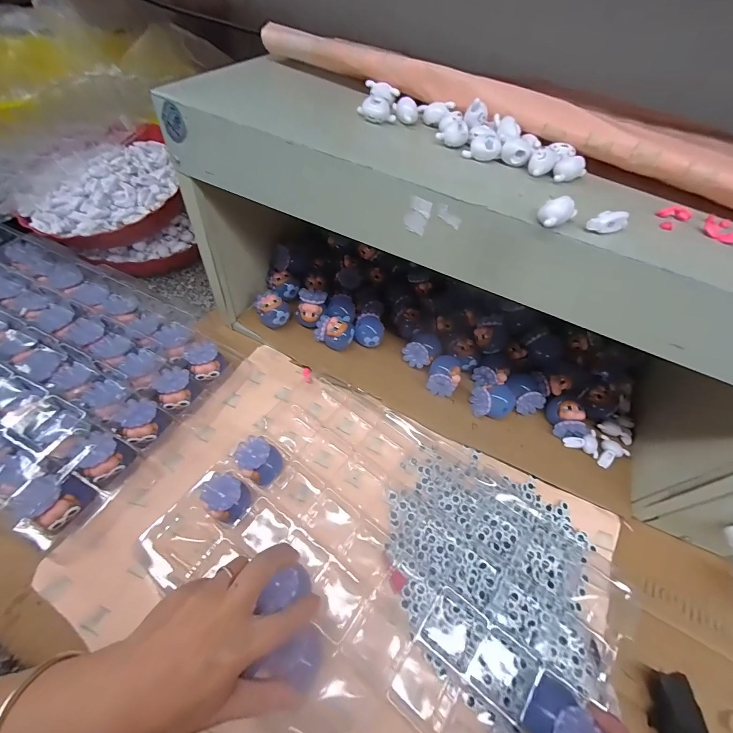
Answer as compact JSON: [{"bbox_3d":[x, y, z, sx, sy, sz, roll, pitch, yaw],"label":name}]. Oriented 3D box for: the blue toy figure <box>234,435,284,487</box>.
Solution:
[{"bbox_3d":[-0.112,0.101,0.365,0.045,0.050,0.037,26,57,17],"label":"blue toy figure"}]

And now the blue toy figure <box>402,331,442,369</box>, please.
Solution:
[{"bbox_3d":[0.079,-0.025,0.484,0.044,0.038,0.053,26,57,16],"label":"blue toy figure"}]

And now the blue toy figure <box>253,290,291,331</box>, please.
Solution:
[{"bbox_3d":[-0.133,-0.077,0.492,0.041,0.043,0.054,-35,62,-24],"label":"blue toy figure"}]

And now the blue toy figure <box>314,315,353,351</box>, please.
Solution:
[{"bbox_3d":[-0.044,-0.045,0.482,0.051,0.040,0.043,-2,54,-3],"label":"blue toy figure"}]

